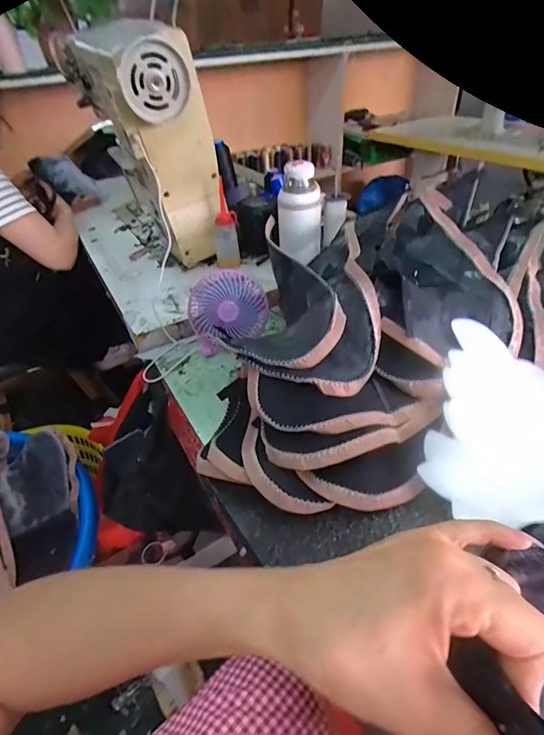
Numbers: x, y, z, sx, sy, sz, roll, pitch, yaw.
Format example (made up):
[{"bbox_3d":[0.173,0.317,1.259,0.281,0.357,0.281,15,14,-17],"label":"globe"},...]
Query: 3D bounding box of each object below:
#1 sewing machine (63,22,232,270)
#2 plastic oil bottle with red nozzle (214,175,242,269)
[{"bbox_3d":[-0.283,-0.498,0.937,0.185,0.403,0.500,-20,41,-18],"label":"sewing machine"},{"bbox_3d":[-0.101,-0.301,0.887,0.055,0.172,0.034,-9,39,-5],"label":"plastic oil bottle with red nozzle"}]

